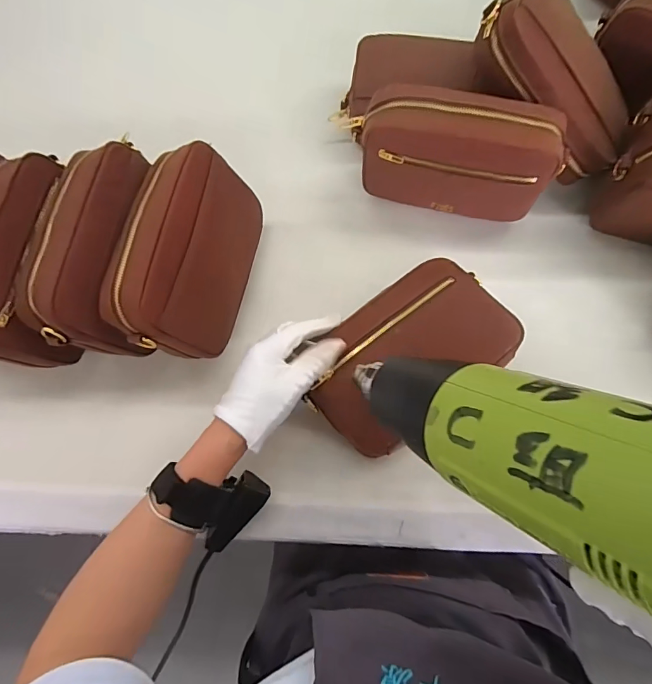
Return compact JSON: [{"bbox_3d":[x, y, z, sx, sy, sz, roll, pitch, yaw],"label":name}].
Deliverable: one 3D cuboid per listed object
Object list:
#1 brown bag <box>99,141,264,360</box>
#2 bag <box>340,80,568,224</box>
[{"bbox_3d":[-0.139,-0.081,0.422,0.065,0.137,0.196,5,74,28],"label":"brown bag"},{"bbox_3d":[0.132,-0.196,0.442,0.205,0.115,0.069,9,73,5],"label":"bag"}]

